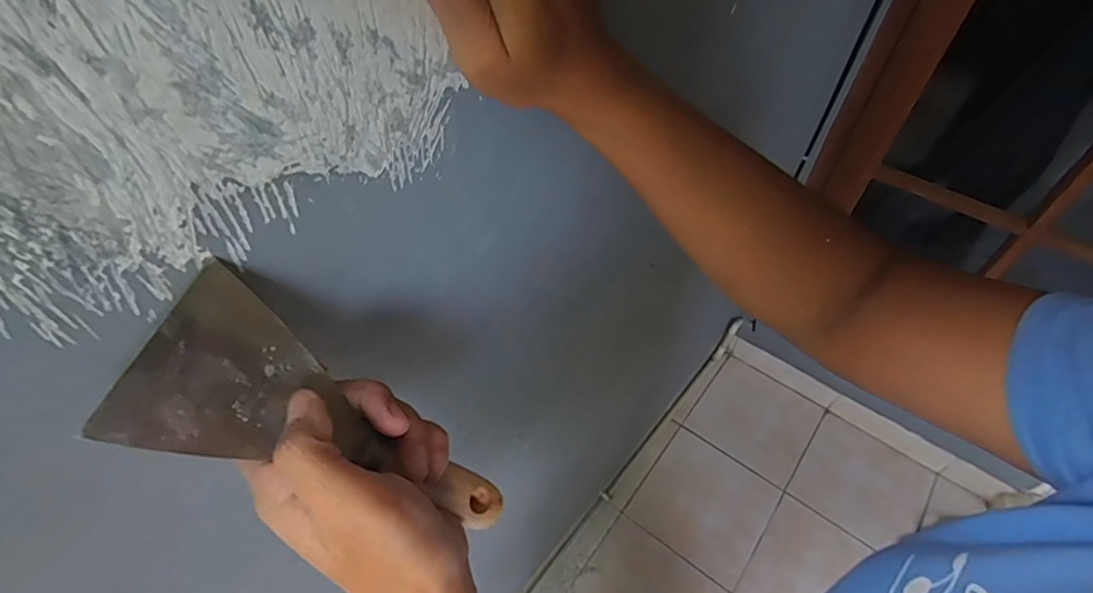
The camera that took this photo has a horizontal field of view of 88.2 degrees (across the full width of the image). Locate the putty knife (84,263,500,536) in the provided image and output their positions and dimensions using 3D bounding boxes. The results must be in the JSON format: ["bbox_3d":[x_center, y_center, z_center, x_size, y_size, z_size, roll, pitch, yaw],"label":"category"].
[{"bbox_3d":[-0.085,0.061,0.244,0.167,0.016,0.064,39,47,-28],"label":"putty knife"}]

